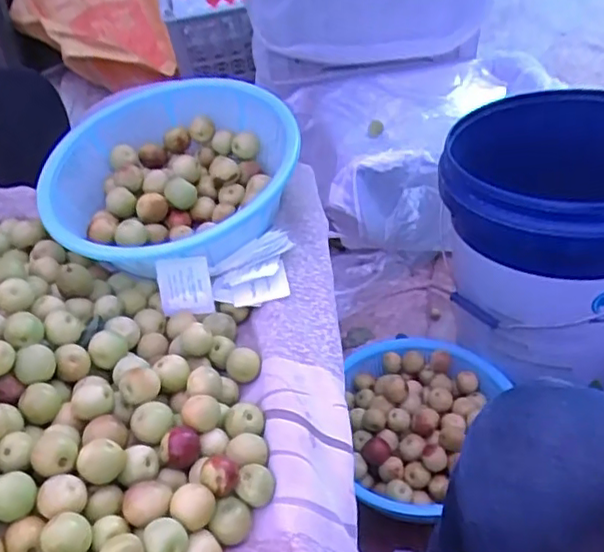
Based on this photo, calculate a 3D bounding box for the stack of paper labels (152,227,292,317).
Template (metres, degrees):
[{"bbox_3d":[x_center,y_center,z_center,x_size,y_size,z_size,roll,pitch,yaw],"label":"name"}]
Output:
[{"bbox_3d":[-0.071,-0.005,0.607,0.131,0.039,0.069,-11,40,-8],"label":"stack of paper labels"}]

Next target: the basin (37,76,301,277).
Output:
[{"bbox_3d":[-0.140,-0.098,0.684,0.253,0.116,0.253,2,60,-4],"label":"basin"}]

